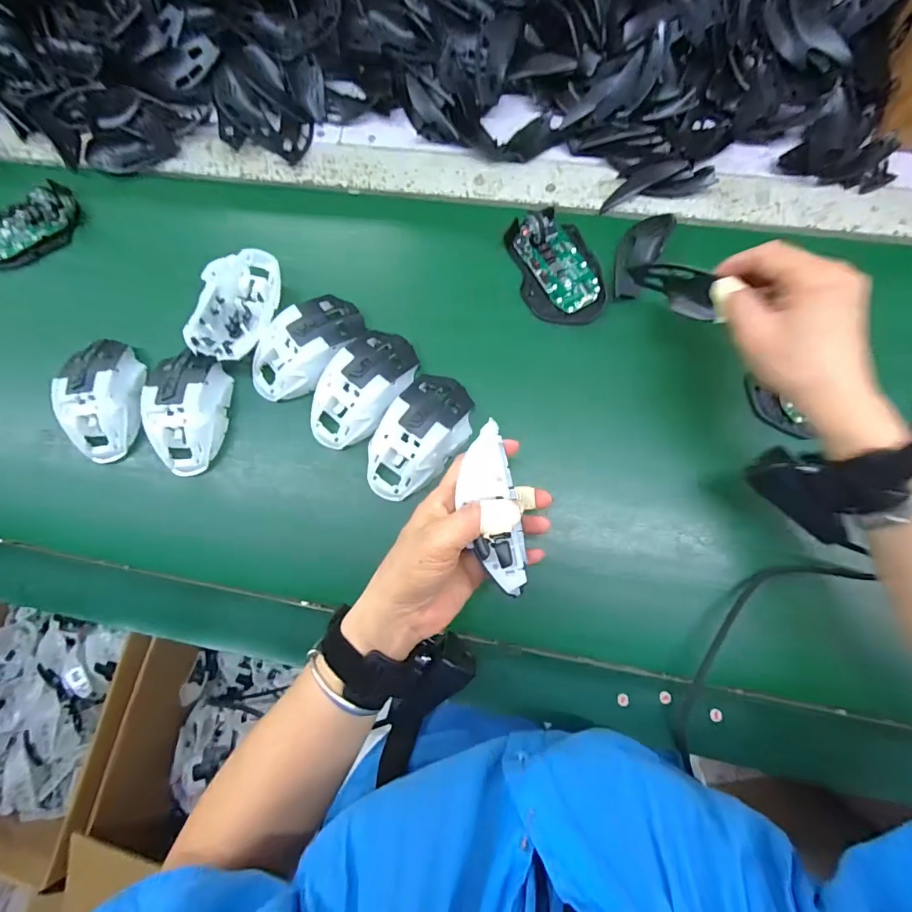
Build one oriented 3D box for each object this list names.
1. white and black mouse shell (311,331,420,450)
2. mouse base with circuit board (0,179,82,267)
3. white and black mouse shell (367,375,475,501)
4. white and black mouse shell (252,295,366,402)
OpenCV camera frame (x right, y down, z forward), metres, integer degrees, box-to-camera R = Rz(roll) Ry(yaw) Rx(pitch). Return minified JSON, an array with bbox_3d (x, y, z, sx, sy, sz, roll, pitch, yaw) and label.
[{"bbox_3d":[-0.081,-0.057,0.403,0.067,0.040,0.113,34,83,10],"label":"white and black mouse shell"},{"bbox_3d":[-0.453,-0.237,0.477,0.115,0.019,0.061,-30,78,-2],"label":"mouse base with circuit board"},{"bbox_3d":[-0.032,-0.016,0.387,0.069,0.030,0.117,34,83,10],"label":"white and black mouse shell"},{"bbox_3d":[-0.138,-0.099,0.414,0.064,0.033,0.113,40,84,11],"label":"white and black mouse shell"}]

